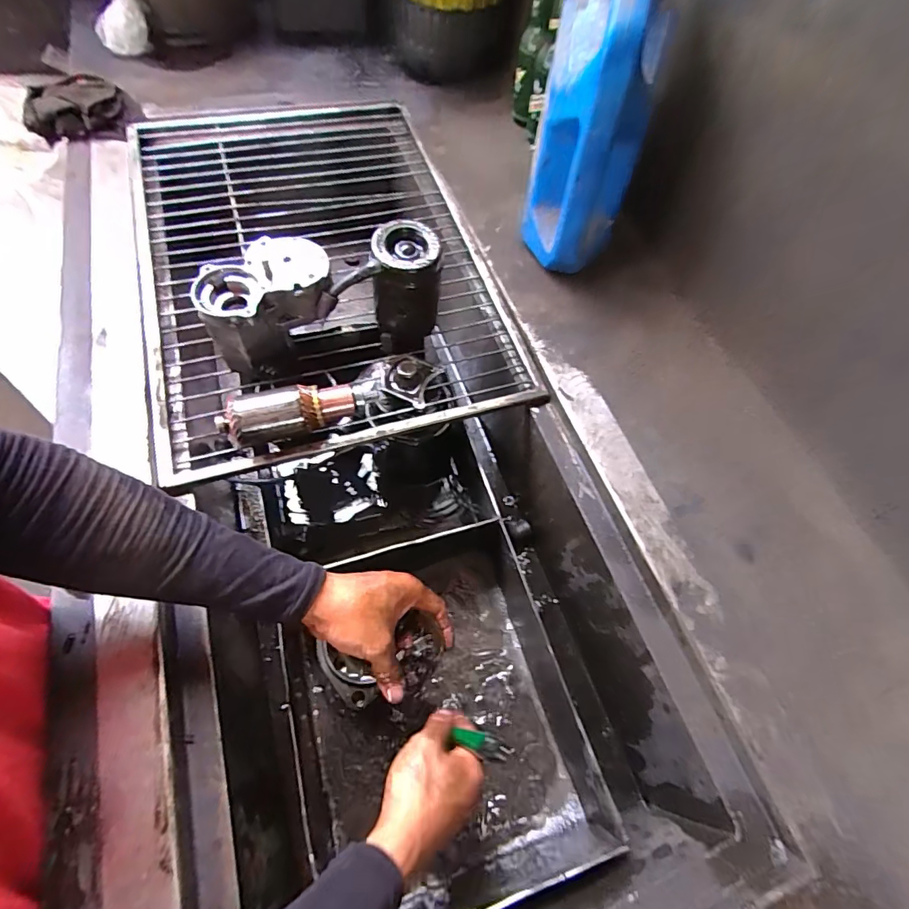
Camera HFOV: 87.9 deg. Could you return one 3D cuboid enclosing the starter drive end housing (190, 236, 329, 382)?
[{"bbox_3d":[-0.198,-0.157,0.521,0.143,0.106,0.091,-39,71,-22],"label":"starter drive end housing"}]

